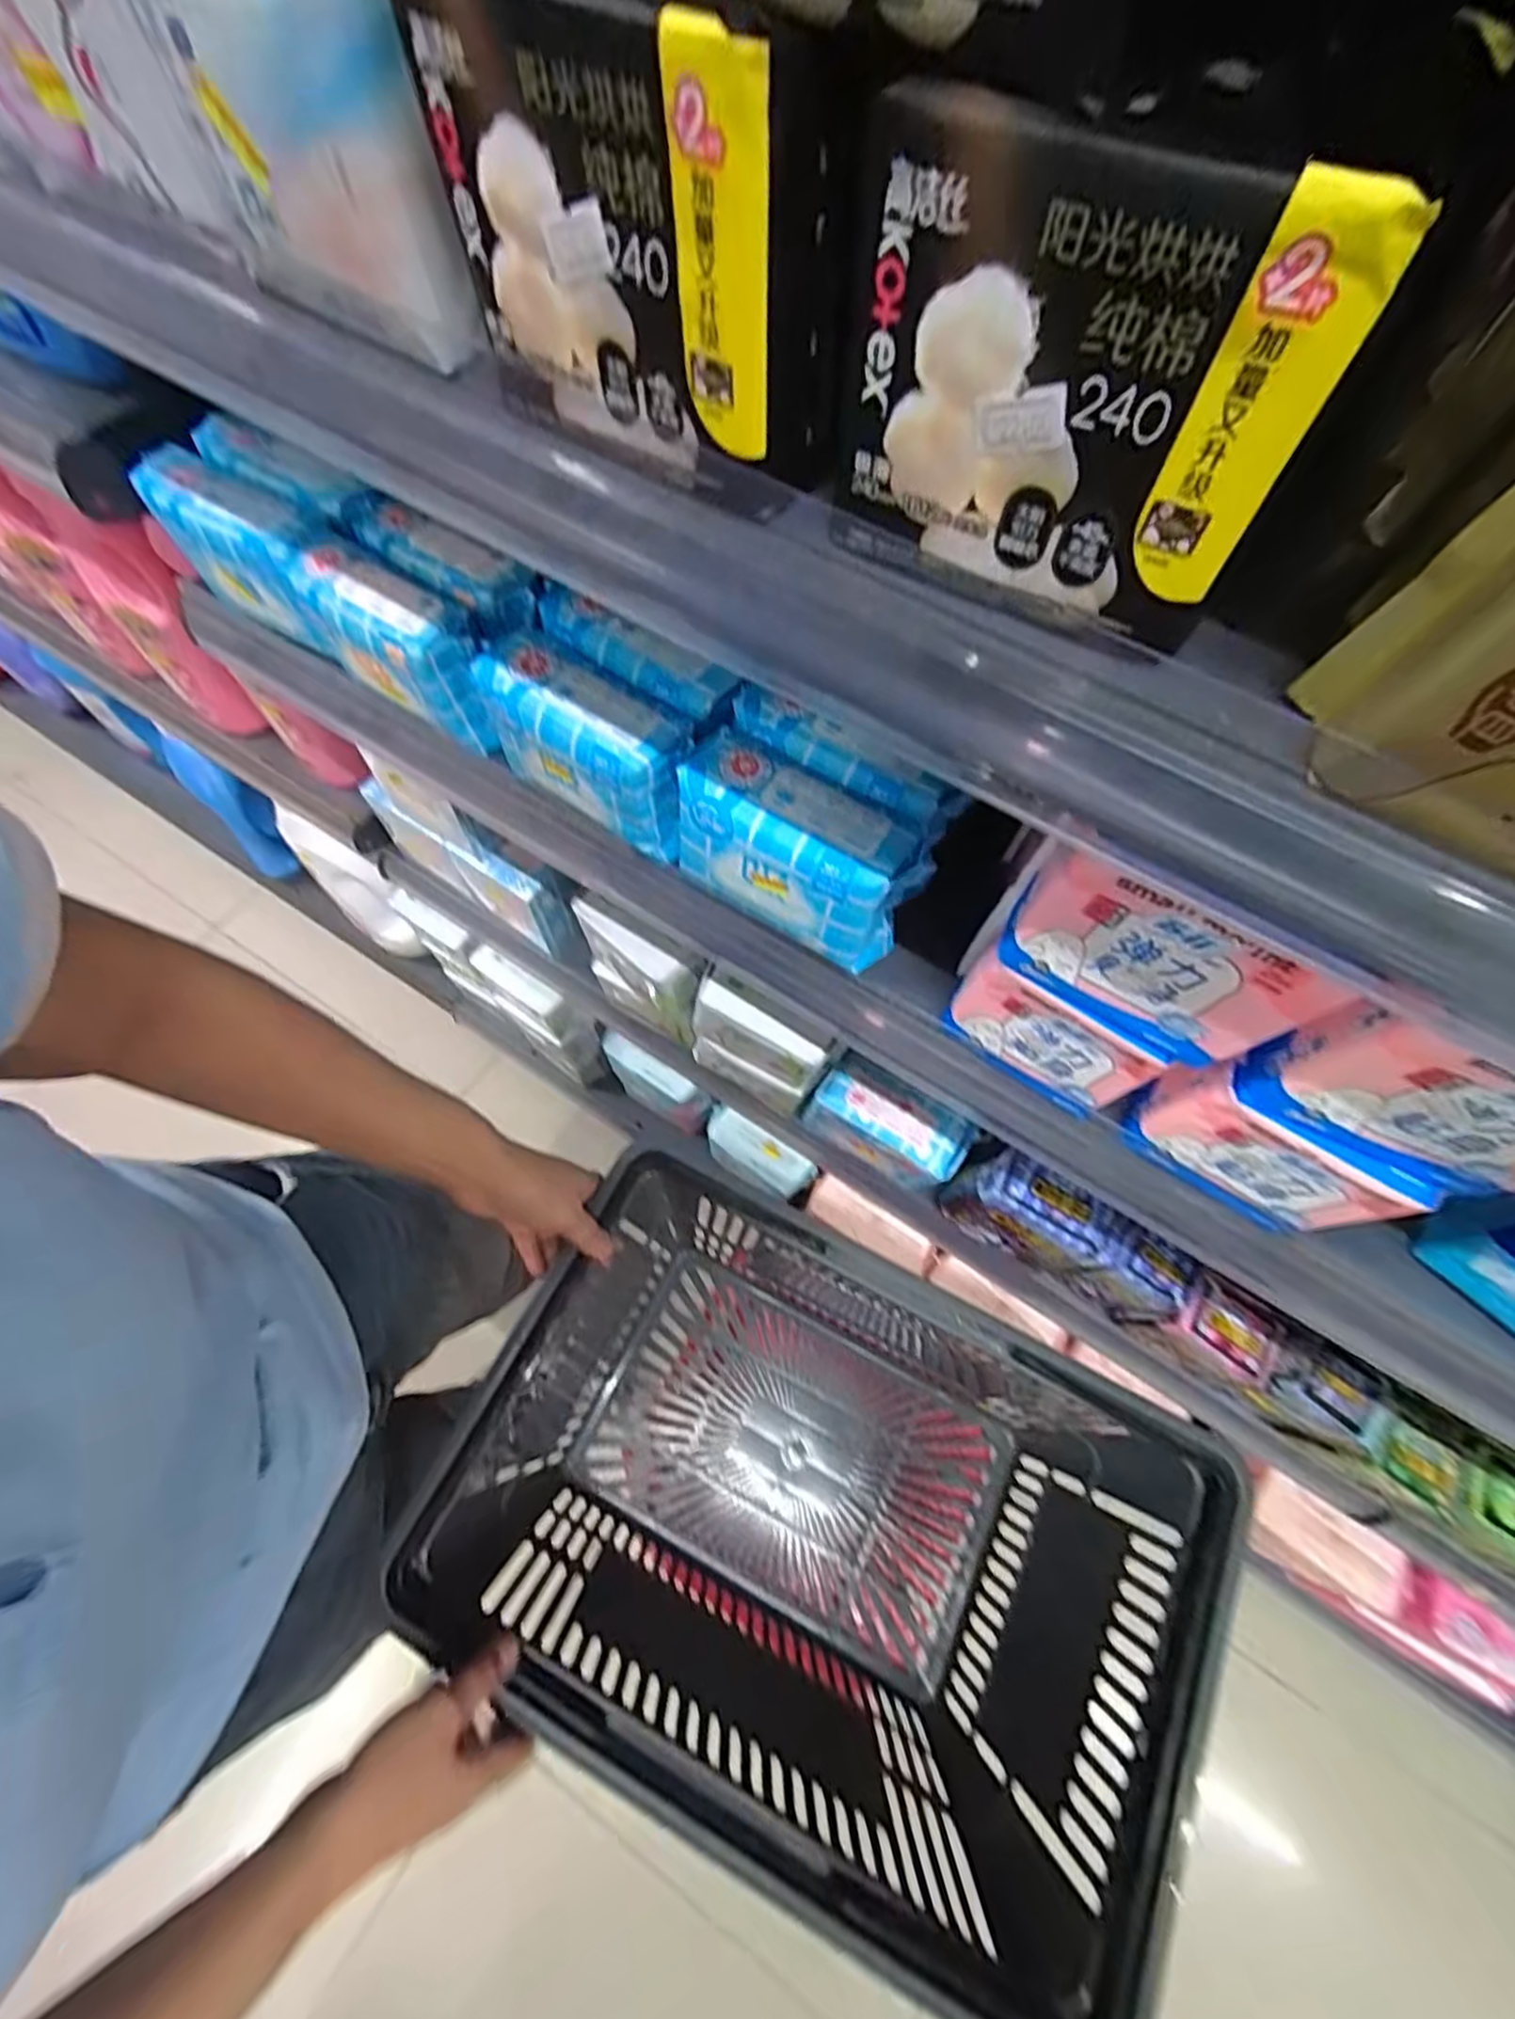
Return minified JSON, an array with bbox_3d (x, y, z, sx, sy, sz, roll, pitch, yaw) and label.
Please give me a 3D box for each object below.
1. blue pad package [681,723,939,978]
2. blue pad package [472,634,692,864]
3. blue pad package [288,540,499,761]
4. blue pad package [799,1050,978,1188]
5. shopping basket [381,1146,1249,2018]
[{"bbox_3d":[0.024,-0.088,0.395,0.134,0.080,0.060,32,70,10],"label":"blue pad package"},{"bbox_3d":[-0.095,-0.154,0.416,0.130,0.077,0.055,31,70,9],"label":"blue pad package"},{"bbox_3d":[-0.220,-0.218,0.435,0.113,0.077,0.045,38,71,12],"label":"blue pad package"},{"bbox_3d":[0.118,0.108,0.650,0.134,0.089,0.057,33,70,10],"label":"blue pad package"},{"bbox_3d":[0.037,0.360,0.537,0.451,0.261,0.307,27,69,8],"label":"shopping basket"}]

